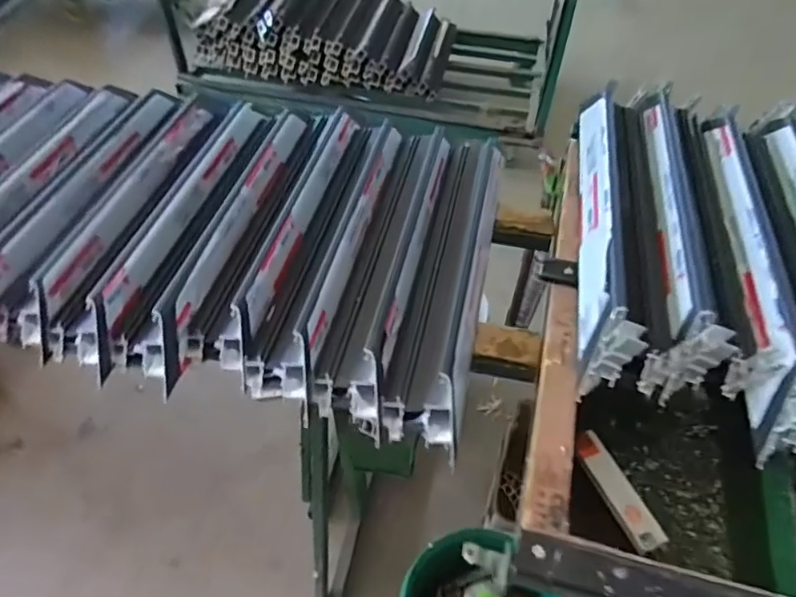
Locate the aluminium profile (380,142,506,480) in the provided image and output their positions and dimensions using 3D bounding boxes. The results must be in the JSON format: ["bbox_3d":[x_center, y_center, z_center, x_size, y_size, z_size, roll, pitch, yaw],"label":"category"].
[{"bbox_3d":[0.077,-0.051,0.722,0.091,0.062,0.515,10,52,8],"label":"aluminium profile"}]

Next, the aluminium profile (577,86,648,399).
[{"bbox_3d":[0.267,-0.114,0.692,0.063,0.071,0.517,10,51,7],"label":"aluminium profile"}]

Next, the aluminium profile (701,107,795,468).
[{"bbox_3d":[0.416,-0.062,0.646,0.074,0.064,0.507,8,51,6],"label":"aluminium profile"}]

